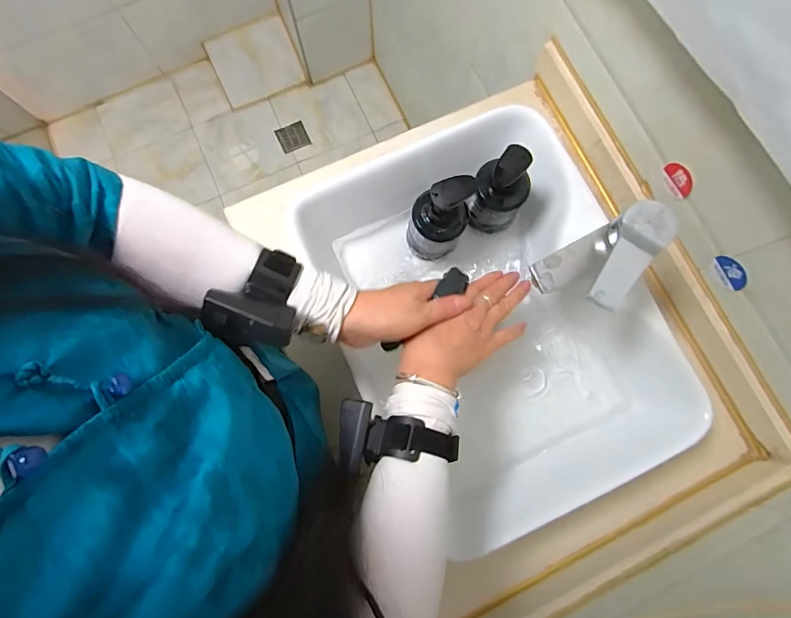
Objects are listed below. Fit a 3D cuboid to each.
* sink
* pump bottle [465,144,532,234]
[{"bbox_3d":[0.122,0.012,0.559,0.348,0.143,0.462,-24,81,-5],"label":"sink"},{"bbox_3d":[0.132,-0.150,0.526,0.066,0.140,0.054,28,81,4],"label":"pump bottle"}]

